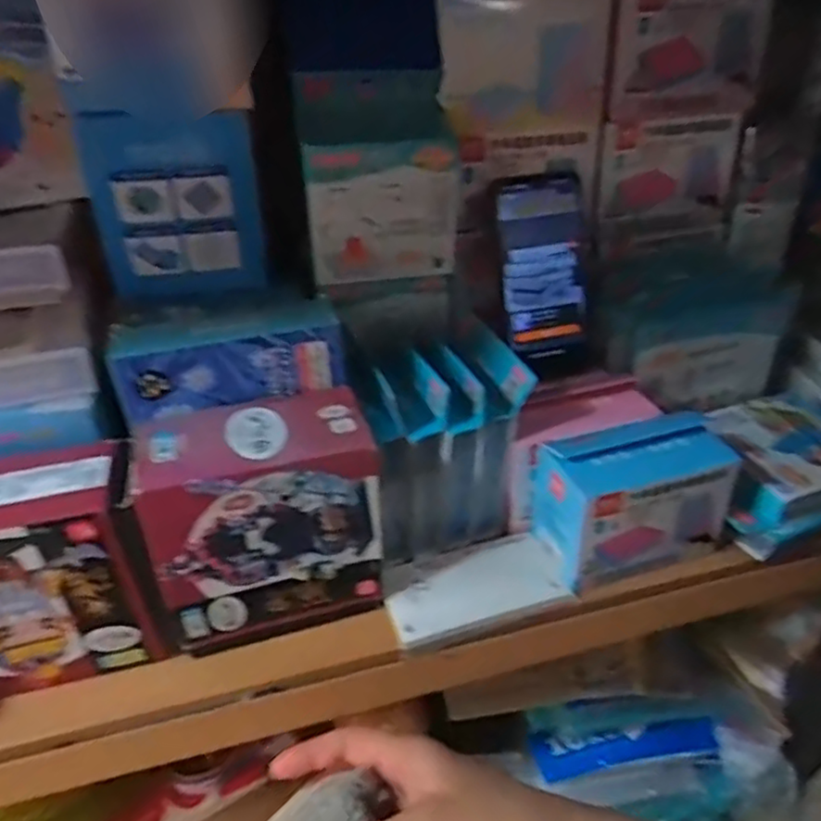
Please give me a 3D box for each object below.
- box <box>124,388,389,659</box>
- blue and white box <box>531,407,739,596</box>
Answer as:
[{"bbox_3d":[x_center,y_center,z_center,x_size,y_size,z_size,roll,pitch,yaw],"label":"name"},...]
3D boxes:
[{"bbox_3d":[-0.096,0.074,0.457,0.141,0.147,0.063,-11,34,-16],"label":"box"},{"bbox_3d":[0.167,0.066,0.515,0.133,0.095,0.068,-7,33,-10],"label":"blue and white box"}]

